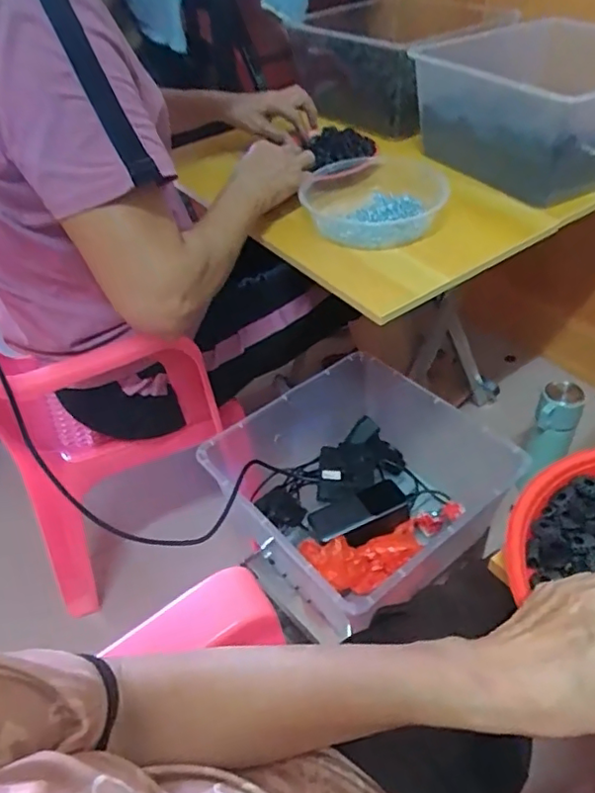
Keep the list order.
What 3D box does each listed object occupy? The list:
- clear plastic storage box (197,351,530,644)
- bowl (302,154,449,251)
[{"bbox_3d":[0.088,0.121,0.786,0.324,0.155,0.296,-30,48,-24],"label":"clear plastic storage box"},{"bbox_3d":[0.101,-0.267,0.783,0.176,0.047,0.195,9,45,15],"label":"bowl"}]

